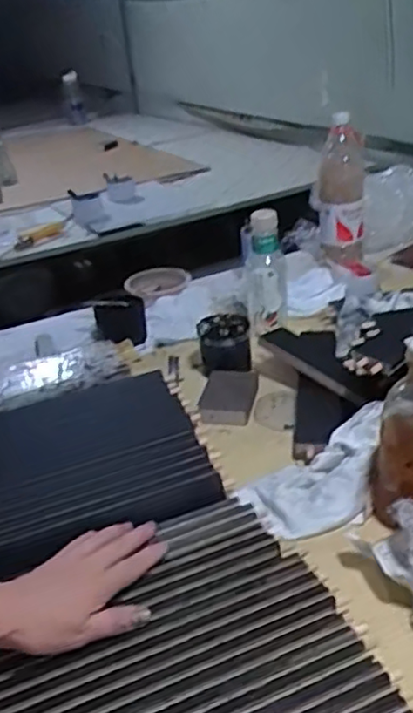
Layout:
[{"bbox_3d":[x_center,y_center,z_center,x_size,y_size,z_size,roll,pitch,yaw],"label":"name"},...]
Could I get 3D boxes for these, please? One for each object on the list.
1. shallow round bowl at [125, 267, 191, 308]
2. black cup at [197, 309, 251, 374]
[{"bbox_3d":[-0.097,-0.141,1.238,0.116,0.024,0.106,-5,27,2],"label":"shallow round bowl"},{"bbox_3d":[0.028,-0.016,0.966,0.073,0.072,0.078,-5,27,2],"label":"black cup"}]

